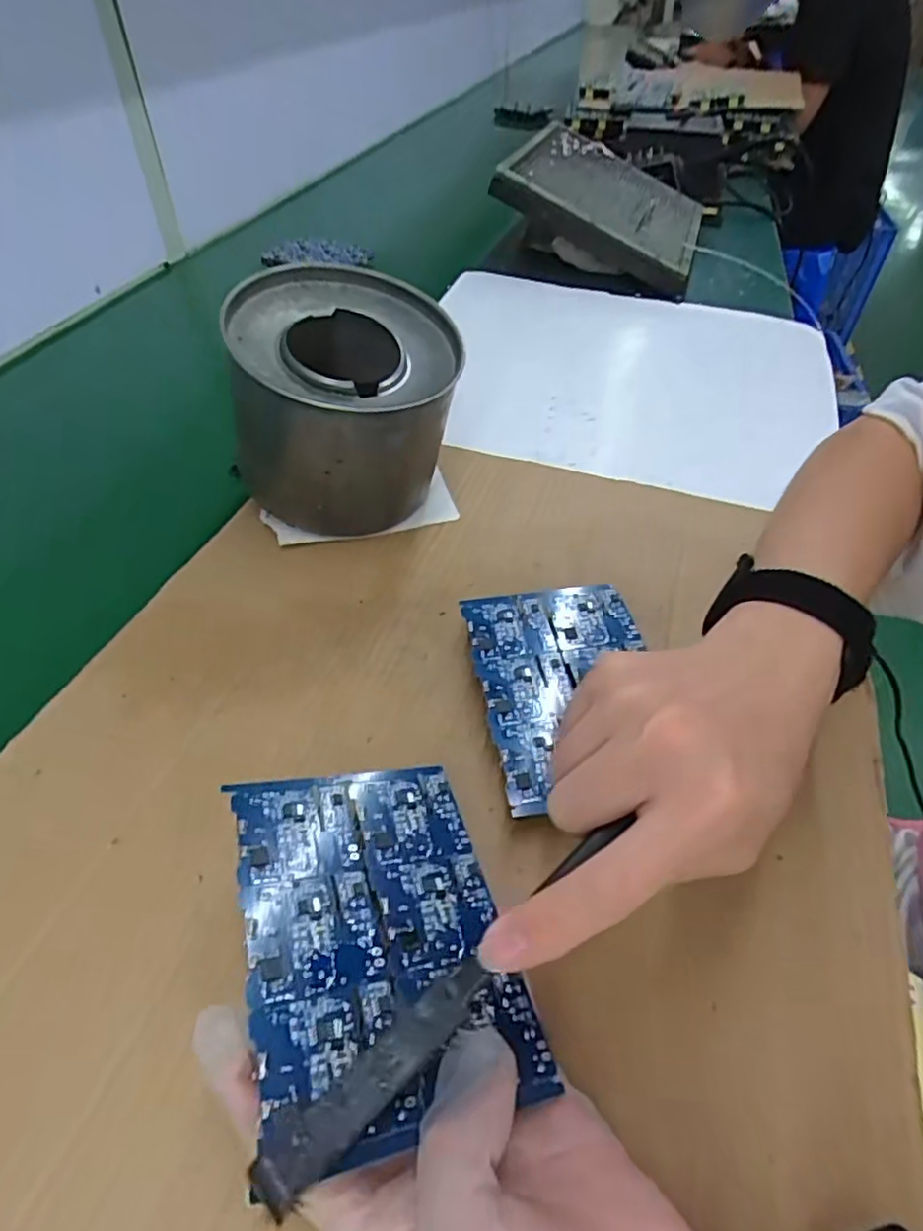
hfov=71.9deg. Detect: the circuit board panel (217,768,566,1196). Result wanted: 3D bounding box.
[{"bbox_3d":[-0.031,0.112,0.237,0.093,0.004,0.130,1,38,-27],"label":"circuit board panel"}]

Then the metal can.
[{"bbox_3d":[-0.070,-0.130,0.416,0.132,0.130,0.141,-5,48,-5],"label":"metal can"}]

